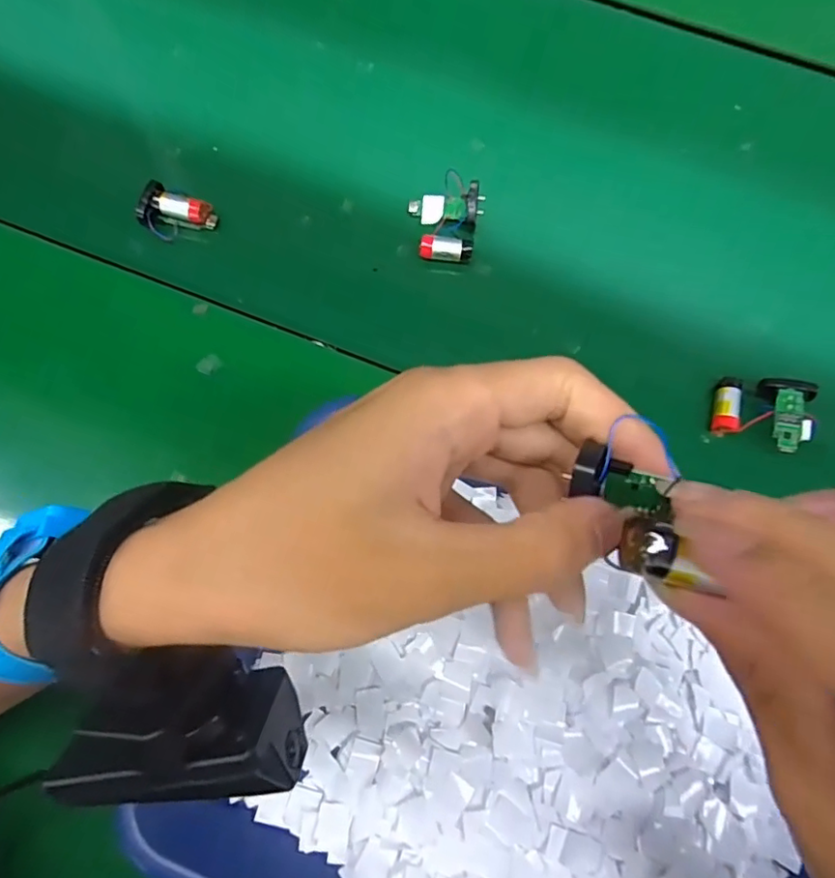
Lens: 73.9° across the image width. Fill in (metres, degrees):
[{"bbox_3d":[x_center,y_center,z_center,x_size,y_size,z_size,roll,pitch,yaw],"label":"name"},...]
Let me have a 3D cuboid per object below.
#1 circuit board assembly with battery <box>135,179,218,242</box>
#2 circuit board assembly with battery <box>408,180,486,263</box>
[{"bbox_3d":[-0.173,-0.160,0.399,0.047,0.020,0.034,18,74,5],"label":"circuit board assembly with battery"},{"bbox_3d":[0.021,-0.155,0.401,0.051,0.025,0.055,0,73,0],"label":"circuit board assembly with battery"}]

